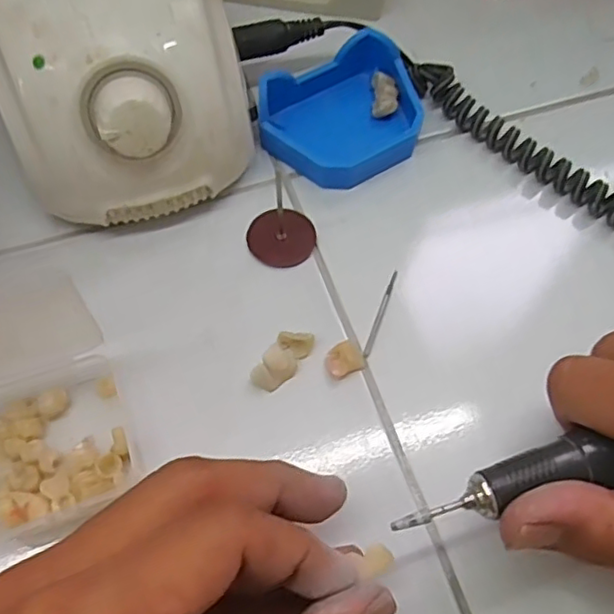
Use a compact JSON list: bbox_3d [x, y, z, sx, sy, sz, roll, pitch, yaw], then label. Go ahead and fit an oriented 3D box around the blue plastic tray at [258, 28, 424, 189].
[{"bbox_3d":[0.019,-0.093,0.298,0.079,0.022,0.062,-28,67,-16],"label":"blue plastic tray"}]

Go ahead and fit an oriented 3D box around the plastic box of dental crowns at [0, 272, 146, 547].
[{"bbox_3d":[-0.097,0.031,0.216,0.061,0.054,0.082,-24,66,-14],"label":"plastic box of dental crowns"}]

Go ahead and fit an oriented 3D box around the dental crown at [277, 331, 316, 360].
[{"bbox_3d":[-0.005,0.016,0.255,0.014,0.009,0.009,12,62,4],"label":"dental crown"}]

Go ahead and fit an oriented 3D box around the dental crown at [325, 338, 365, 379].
[{"bbox_3d":[0.016,0.021,0.252,0.016,0.009,0.014,-24,66,-14],"label":"dental crown"}]

